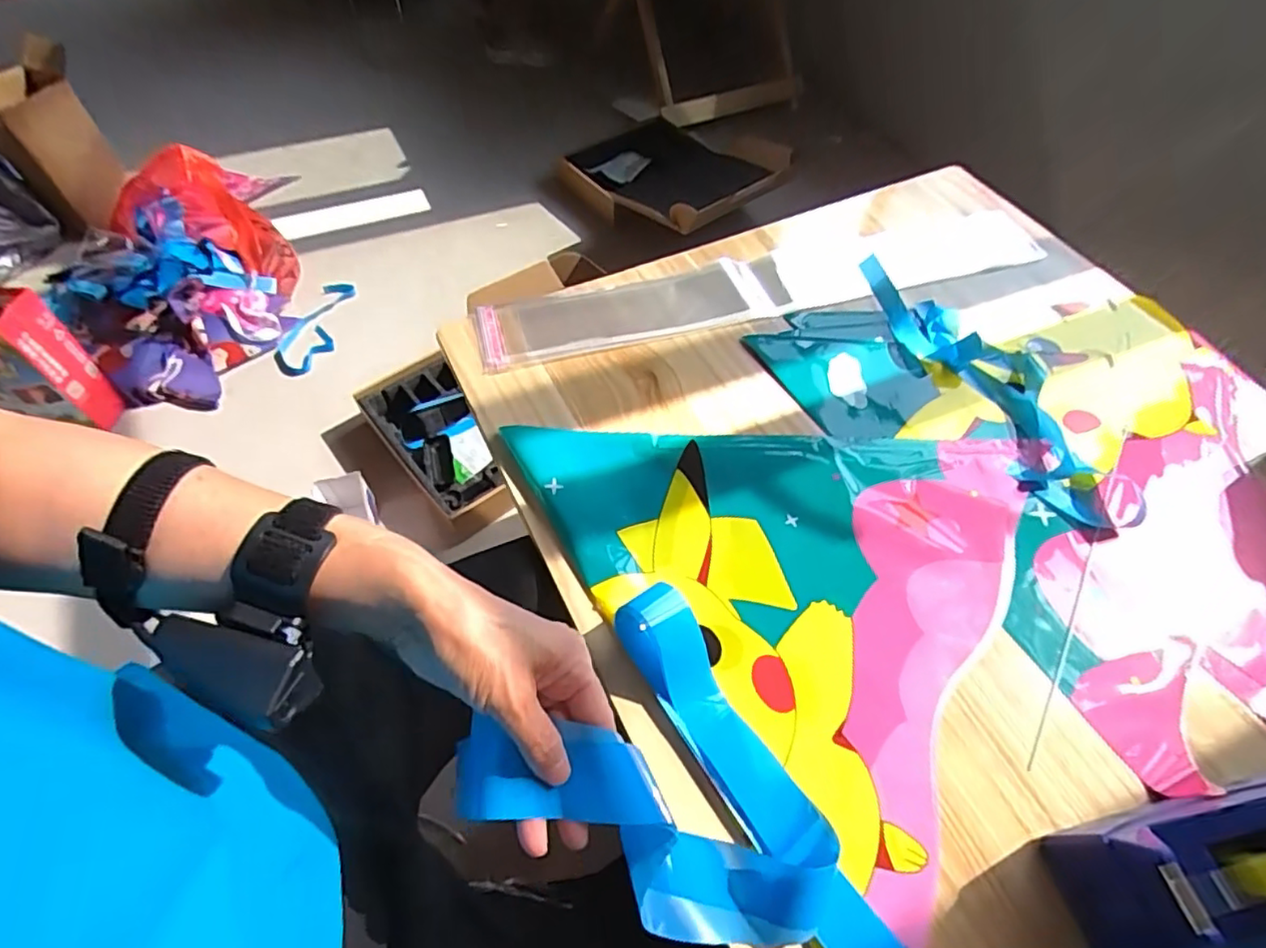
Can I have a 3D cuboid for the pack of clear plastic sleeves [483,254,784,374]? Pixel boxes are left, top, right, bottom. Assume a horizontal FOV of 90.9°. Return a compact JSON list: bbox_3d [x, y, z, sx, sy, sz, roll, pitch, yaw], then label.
[{"bbox_3d":[0.007,-0.191,0.701,0.359,0.017,0.100,-14,58,-11],"label":"pack of clear plastic sleeves"}]

